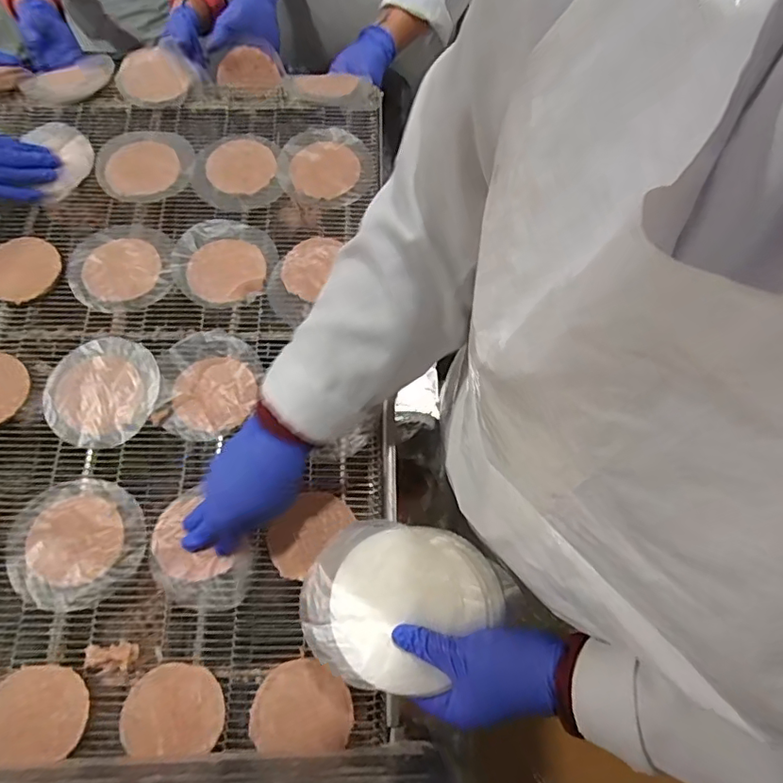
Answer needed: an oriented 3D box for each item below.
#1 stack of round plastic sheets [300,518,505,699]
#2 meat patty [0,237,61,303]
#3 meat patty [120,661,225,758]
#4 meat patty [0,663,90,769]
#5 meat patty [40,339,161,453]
[{"bbox_3d":[0.007,0.168,0.422,0.149,0.025,0.121,8,68,3],"label":"stack of round plastic sheets"},{"bbox_3d":[-0.426,-0.141,0.612,0.085,0.009,0.084,1,72,-4],"label":"meat patty"},{"bbox_3d":[-0.188,0.272,0.459,0.084,0.006,0.067,0,72,-4],"label":"meat patty"},{"bbox_3d":[-0.306,0.275,0.455,0.085,0.007,0.073,-2,72,-5],"label":"meat patty"},{"bbox_3d":[-0.305,-0.001,0.564,0.115,0.007,0.117,-22,75,-11],"label":"meat patty"}]

